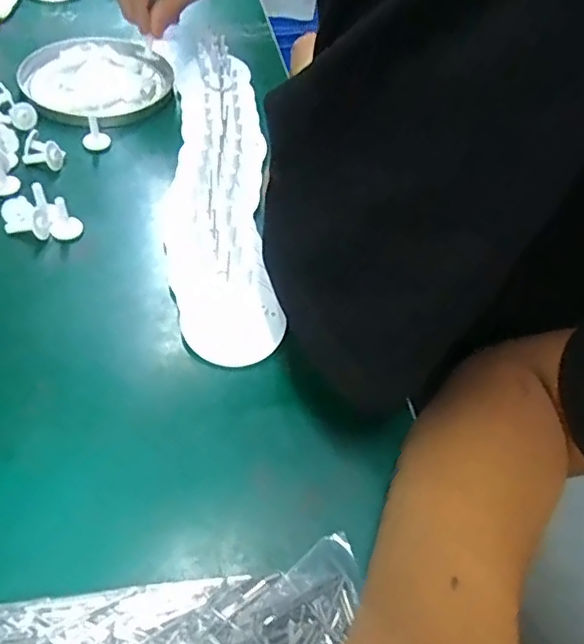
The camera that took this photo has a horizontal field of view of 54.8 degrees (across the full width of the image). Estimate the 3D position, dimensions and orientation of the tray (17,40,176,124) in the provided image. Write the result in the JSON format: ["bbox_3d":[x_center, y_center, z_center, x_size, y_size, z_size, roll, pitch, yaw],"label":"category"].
[{"bbox_3d":[-0.176,-0.220,0.506,0.126,0.023,0.126,2,52,-2],"label":"tray"}]

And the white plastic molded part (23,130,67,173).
[{"bbox_3d":[-0.188,-0.129,0.424,0.028,0.018,0.021,12,52,5],"label":"white plastic molded part"}]

